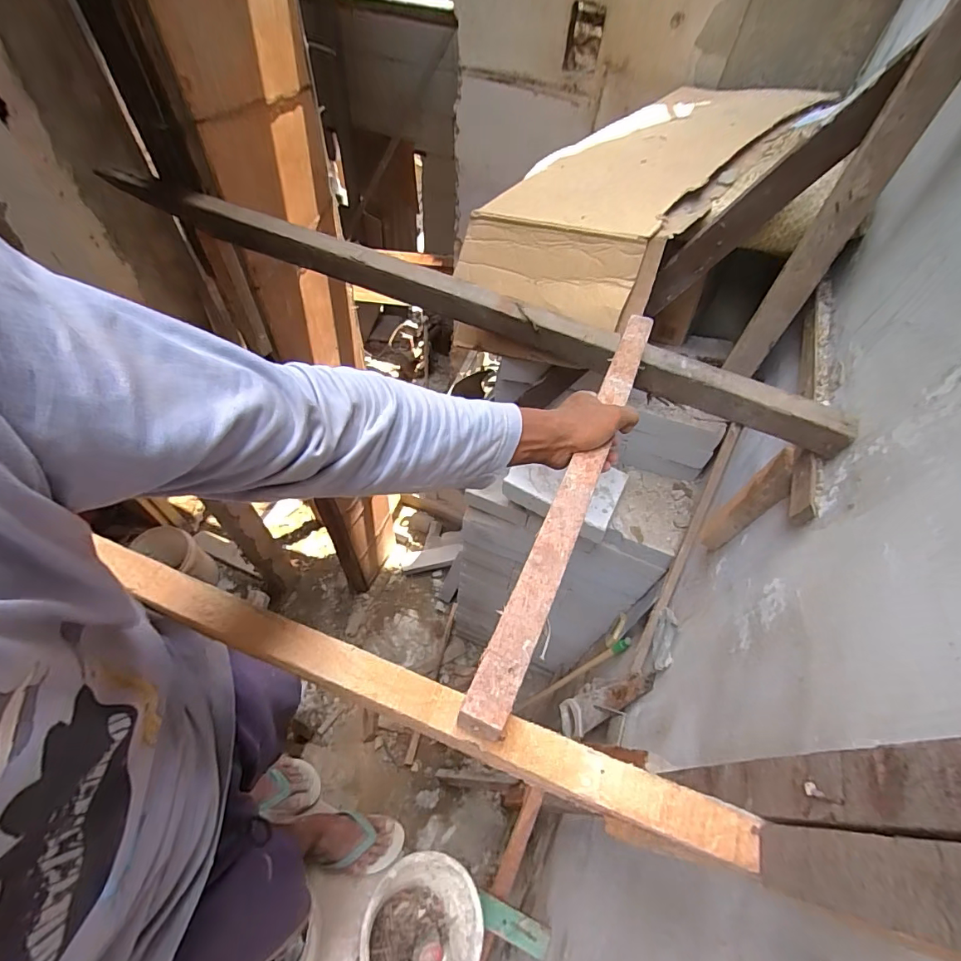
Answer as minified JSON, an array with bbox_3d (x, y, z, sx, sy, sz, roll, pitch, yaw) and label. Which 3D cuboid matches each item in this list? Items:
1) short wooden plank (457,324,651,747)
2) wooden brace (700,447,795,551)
[{"bbox_3d":[0.111,-0.010,0.503,0.034,0.044,0.547,22,55,10],"label":"short wooden plank"},{"bbox_3d":[0.480,0.051,0.842,0.033,0.292,0.058,-32,64,-23],"label":"wooden brace"}]

